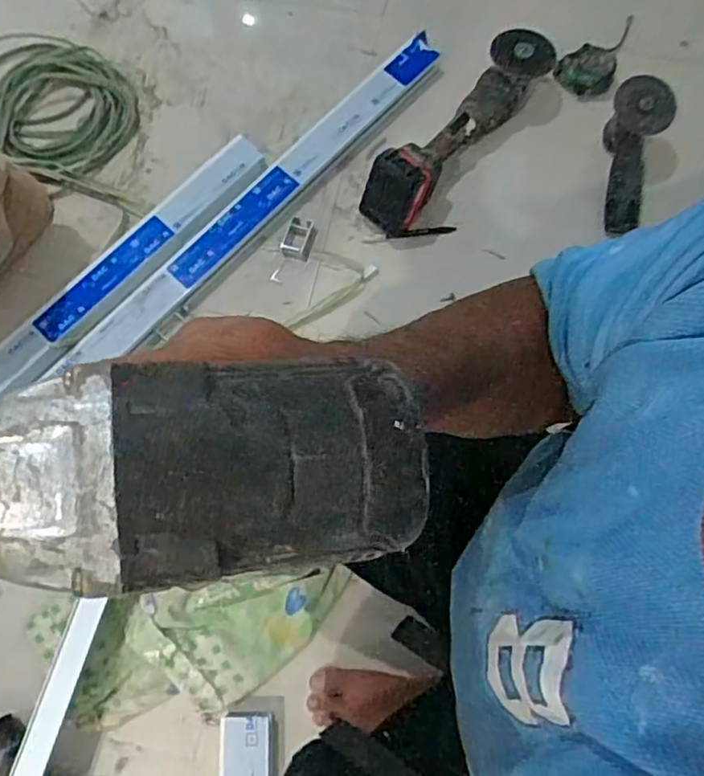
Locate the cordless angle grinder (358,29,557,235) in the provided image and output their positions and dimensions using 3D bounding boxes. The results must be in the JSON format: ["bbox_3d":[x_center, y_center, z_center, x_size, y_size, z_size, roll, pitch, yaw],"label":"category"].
[{"bbox_3d":[0.164,-0.401,1.011,0.084,0.117,0.389,42,80,12],"label":"cordless angle grinder"}]

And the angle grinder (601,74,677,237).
[{"bbox_3d":[0.429,-0.357,0.996,0.086,0.089,0.220,1,116,0],"label":"angle grinder"}]

